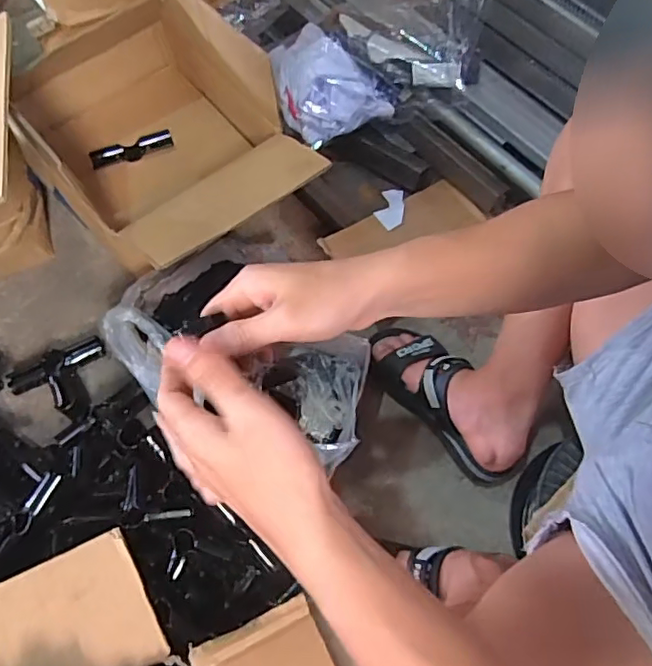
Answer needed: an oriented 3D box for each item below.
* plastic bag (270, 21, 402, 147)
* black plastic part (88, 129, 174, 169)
[{"bbox_3d":[0.006,-0.412,0.921,0.175,0.095,0.205,-12,67,-5],"label":"plastic bag"},{"bbox_3d":[-0.310,-0.294,0.929,0.130,0.013,0.035,-21,69,-9],"label":"black plastic part"}]

